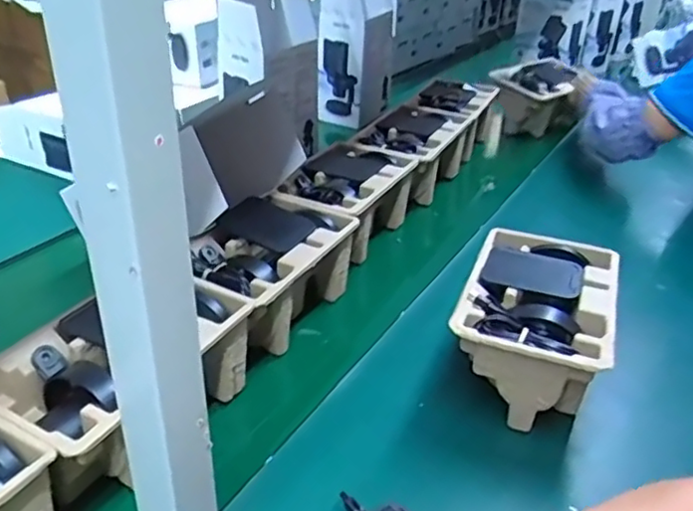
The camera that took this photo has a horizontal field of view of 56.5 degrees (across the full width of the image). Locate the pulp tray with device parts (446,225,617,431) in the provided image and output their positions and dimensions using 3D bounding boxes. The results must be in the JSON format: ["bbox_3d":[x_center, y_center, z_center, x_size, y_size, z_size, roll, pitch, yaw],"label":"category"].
[{"bbox_3d":[0.194,0.068,0.678,0.139,0.100,0.211,15,33,15],"label":"pulp tray with device parts"}]

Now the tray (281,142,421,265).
[{"bbox_3d":[-0.005,-0.078,0.949,0.145,0.101,0.234,18,34,20],"label":"tray"}]

